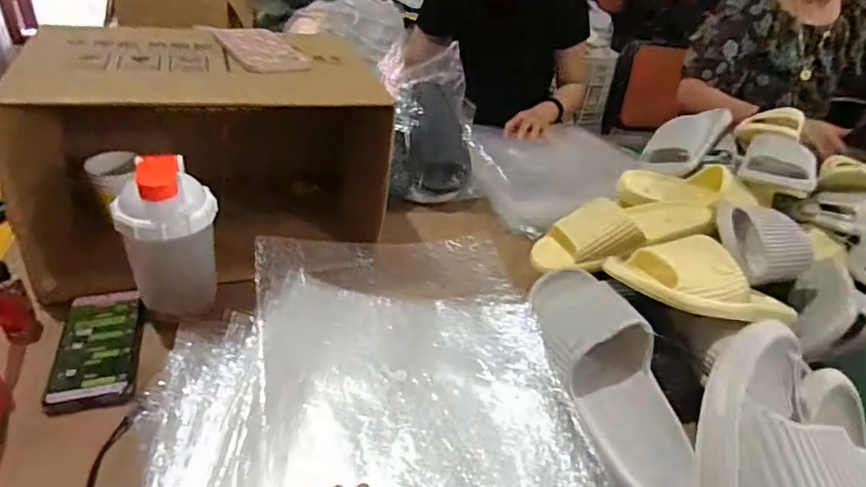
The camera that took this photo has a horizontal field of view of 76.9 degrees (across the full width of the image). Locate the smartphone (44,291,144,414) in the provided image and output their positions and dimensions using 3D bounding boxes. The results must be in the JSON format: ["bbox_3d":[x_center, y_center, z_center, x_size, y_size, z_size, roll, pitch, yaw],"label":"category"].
[{"bbox_3d":[-0.359,0.111,0.590,0.075,0.017,0.157,6,37,-26],"label":"smartphone"}]

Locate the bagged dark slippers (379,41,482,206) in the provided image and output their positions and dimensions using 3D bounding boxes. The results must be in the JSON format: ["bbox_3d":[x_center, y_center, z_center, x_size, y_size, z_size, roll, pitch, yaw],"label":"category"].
[{"bbox_3d":[-0.001,-0.261,1.010,0.184,0.093,0.400,7,58,-1],"label":"bagged dark slippers"}]

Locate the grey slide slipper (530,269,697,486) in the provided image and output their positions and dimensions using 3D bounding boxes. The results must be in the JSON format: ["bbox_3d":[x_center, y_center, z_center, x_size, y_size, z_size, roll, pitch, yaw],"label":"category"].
[{"bbox_3d":[0.185,0.128,0.572,0.099,0.065,0.283,-3,48,-15],"label":"grey slide slipper"}]

